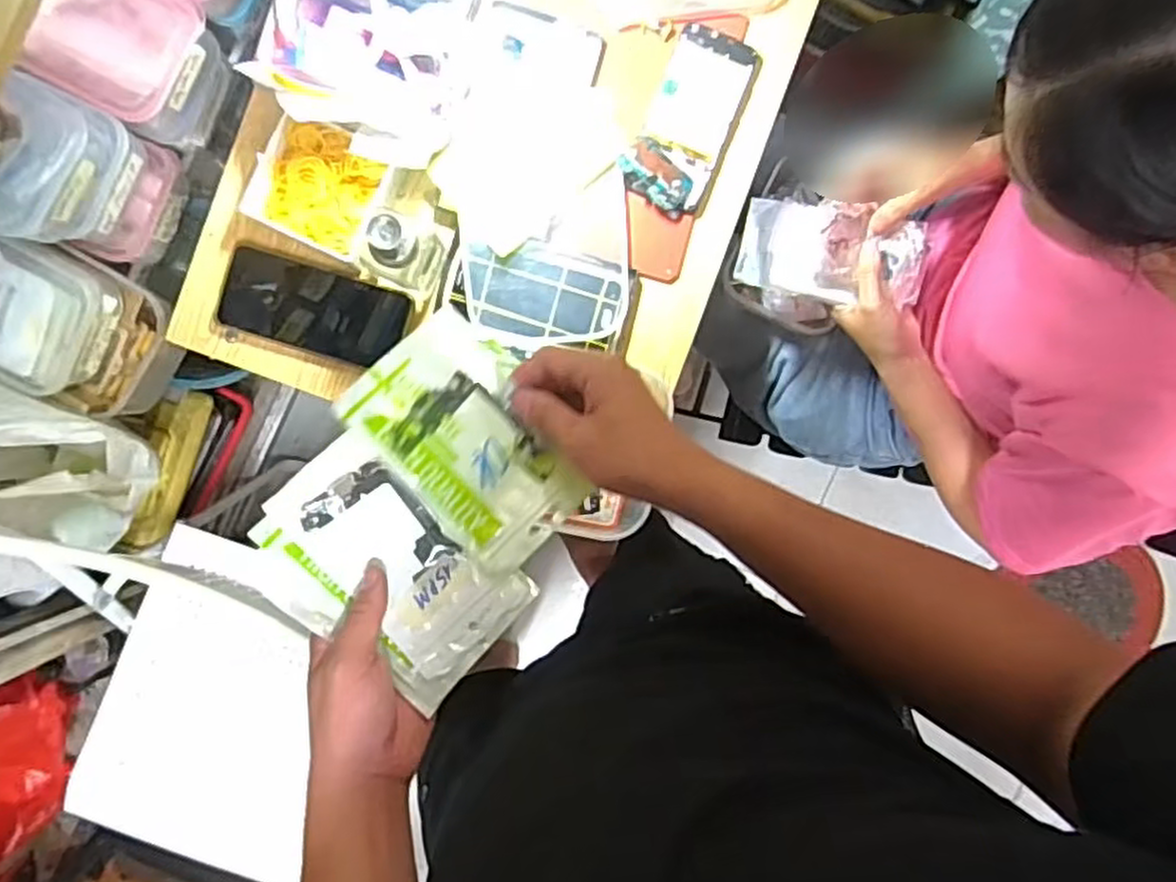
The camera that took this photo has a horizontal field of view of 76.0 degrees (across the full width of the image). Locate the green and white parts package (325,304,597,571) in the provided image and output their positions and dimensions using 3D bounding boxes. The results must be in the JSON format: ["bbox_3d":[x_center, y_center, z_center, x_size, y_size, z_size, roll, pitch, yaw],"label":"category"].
[{"bbox_3d":[-0.074,0.002,0.489,0.101,0.013,0.150,-41,100,-11],"label":"green and white parts package"}]

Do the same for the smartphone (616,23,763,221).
[{"bbox_3d":[0.093,-0.288,0.679,0.081,0.009,0.163,26,91,-3],"label":"smartphone"}]

